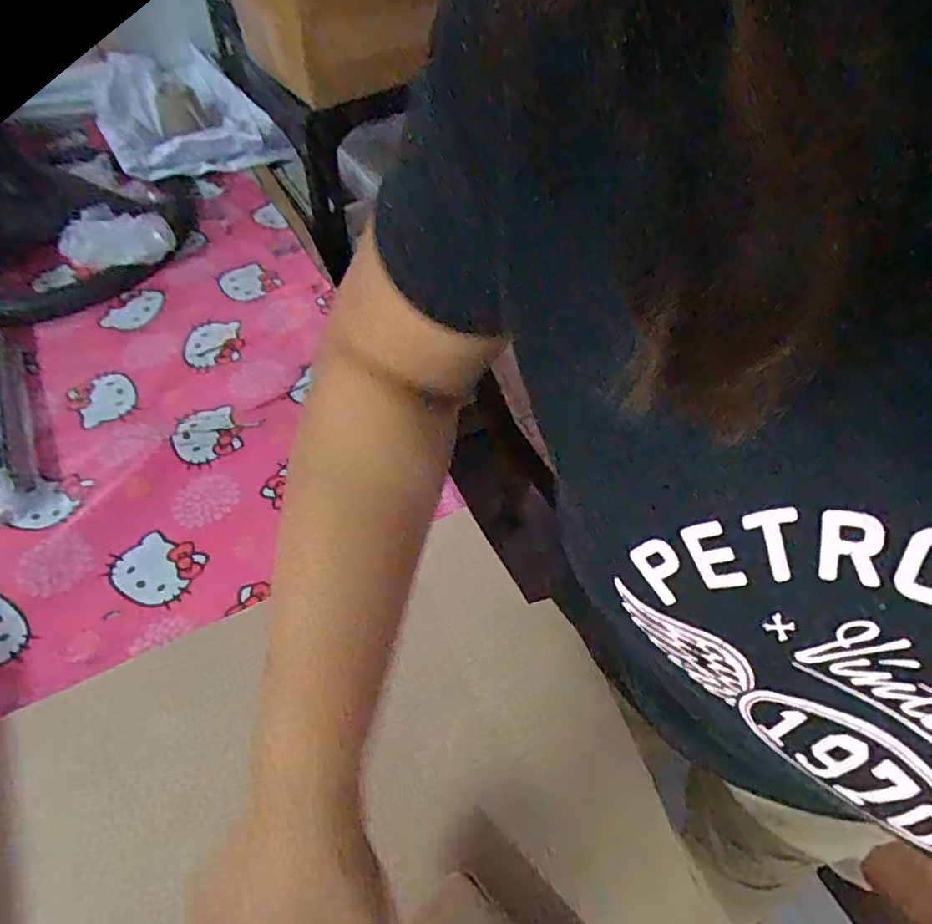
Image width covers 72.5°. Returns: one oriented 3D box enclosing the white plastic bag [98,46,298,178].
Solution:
[{"bbox_3d":[-0.459,-0.560,1.039,0.247,0.115,0.256,-27,58,-19],"label":"white plastic bag"}]

